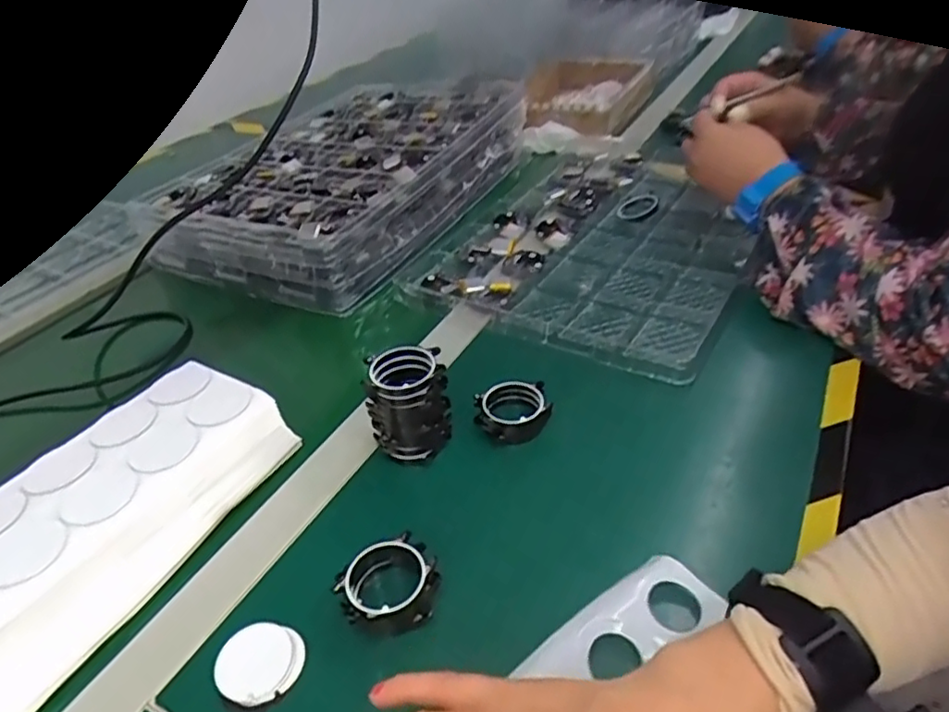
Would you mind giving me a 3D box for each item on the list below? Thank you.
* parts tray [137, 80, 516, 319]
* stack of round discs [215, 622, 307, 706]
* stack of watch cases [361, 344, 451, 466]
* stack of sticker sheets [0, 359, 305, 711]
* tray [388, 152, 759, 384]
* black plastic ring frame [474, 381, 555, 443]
[{"bbox_3d":[-0.155,-0.242,0.802,0.306,0.077,0.462,14,42,25],"label":"parts tray"},{"bbox_3d":[-0.118,0.168,0.342,0.046,0.006,0.041,2,38,11],"label":"stack of round discs"},{"bbox_3d":[-0.047,0.033,0.444,0.058,0.067,0.049,-11,38,-5],"label":"stack of watch cases"},{"bbox_3d":[-0.249,0.116,0.392,0.118,0.055,0.279,18,44,28],"label":"stack of sticker sheets"},{"bbox_3d":[0.130,-0.131,0.683,0.303,0.031,0.409,15,43,26],"label":"tray"},{"bbox_3d":[0.028,0.043,0.471,0.054,0.027,0.047,-14,38,-10],"label":"black plastic ring frame"}]

